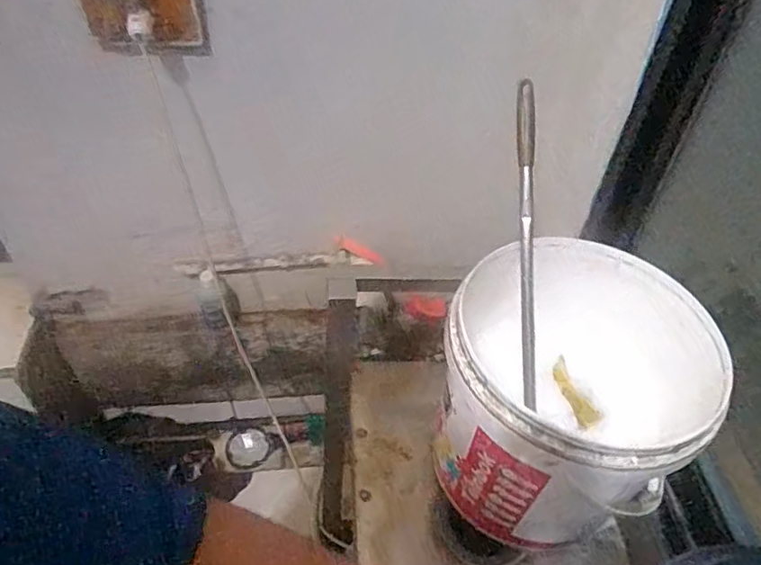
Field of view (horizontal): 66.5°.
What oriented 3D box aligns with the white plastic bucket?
[{"bbox_3d":[0.238,0.154,0.766,0.296,0.294,0.305,1,47,-1],"label":"white plastic bucket"}]

